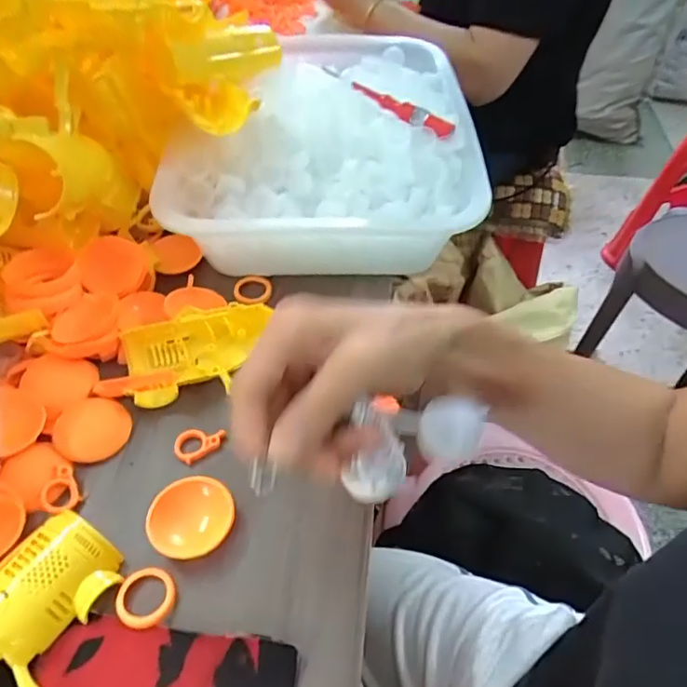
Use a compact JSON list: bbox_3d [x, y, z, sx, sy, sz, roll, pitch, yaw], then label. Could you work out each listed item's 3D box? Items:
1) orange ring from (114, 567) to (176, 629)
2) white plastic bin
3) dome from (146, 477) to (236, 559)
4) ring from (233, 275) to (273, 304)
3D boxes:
[{"bbox_3d":[-0.124,0.159,0.342,0.036,0.004,0.035,0,51,0],"label":"orange ring"},{"bbox_3d":[-0.010,-0.223,0.584,0.275,0.107,0.356,3,51,2],"label":"white plastic bin"},{"bbox_3d":[-0.102,0.117,0.367,0.055,0.016,0.054,-26,55,-20],"label":"dome"},{"bbox_3d":[-0.088,-0.052,0.526,0.039,0.011,0.040,0,51,0],"label":"ring"}]

